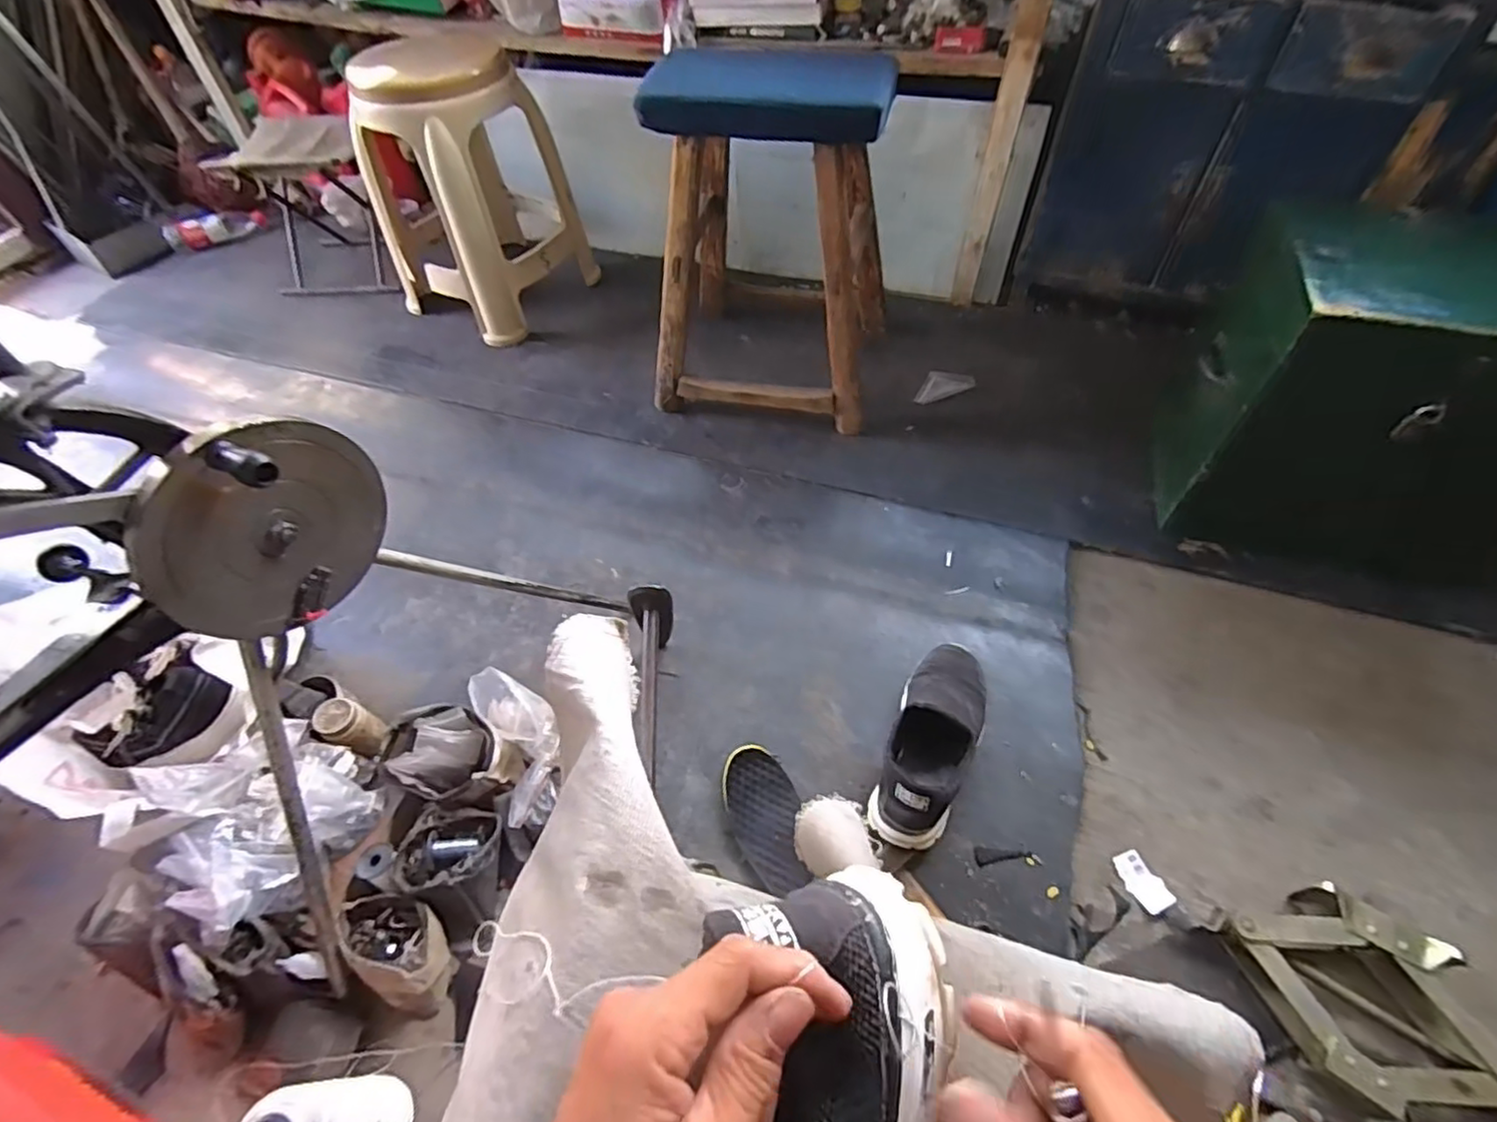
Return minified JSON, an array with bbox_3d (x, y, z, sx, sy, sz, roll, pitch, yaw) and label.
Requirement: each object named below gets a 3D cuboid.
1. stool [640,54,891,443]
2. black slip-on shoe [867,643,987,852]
[{"bbox_3d":[0.037,-0.494,1.064,0.363,0.493,0.279,8,55,9],"label":"stool"},{"bbox_3d":[0.225,0.201,0.773,0.103,0.106,0.267,18,57,15],"label":"black slip-on shoe"}]

